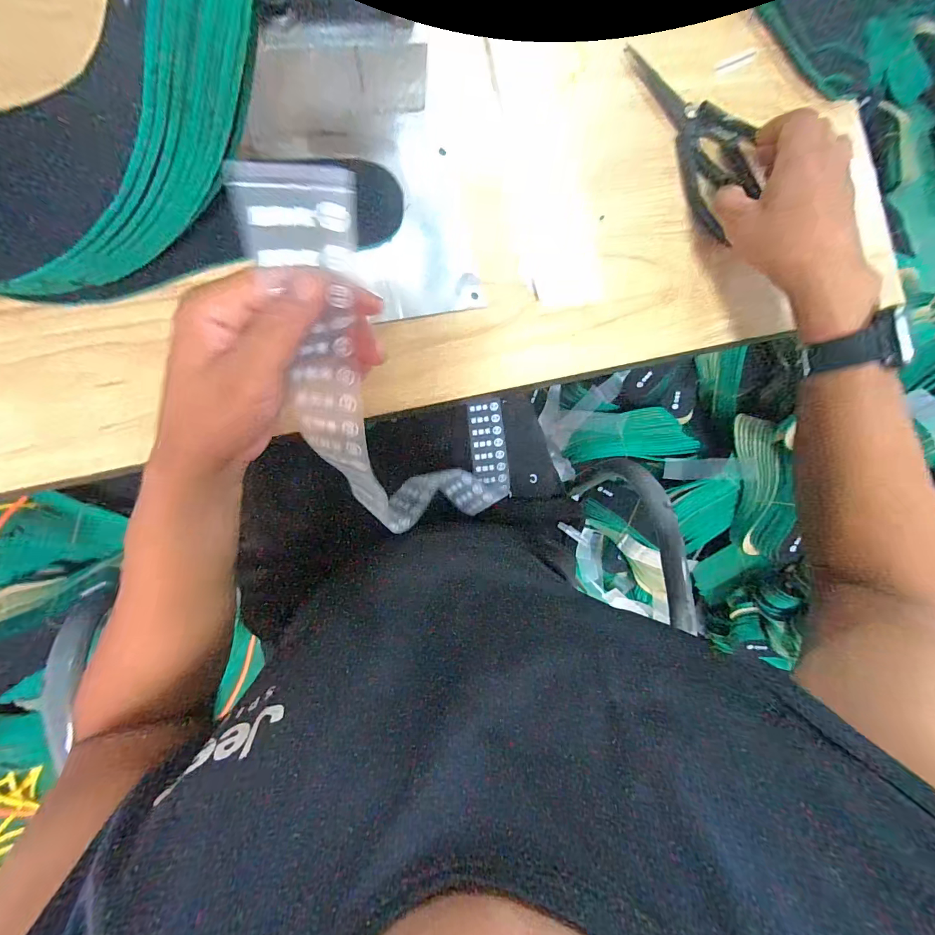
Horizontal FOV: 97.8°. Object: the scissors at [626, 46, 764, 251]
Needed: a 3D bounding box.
[{"bbox_3d":[0.195,-0.278,0.338,0.063,0.018,0.169,-24,89,-8],"label":"scissors"}]

